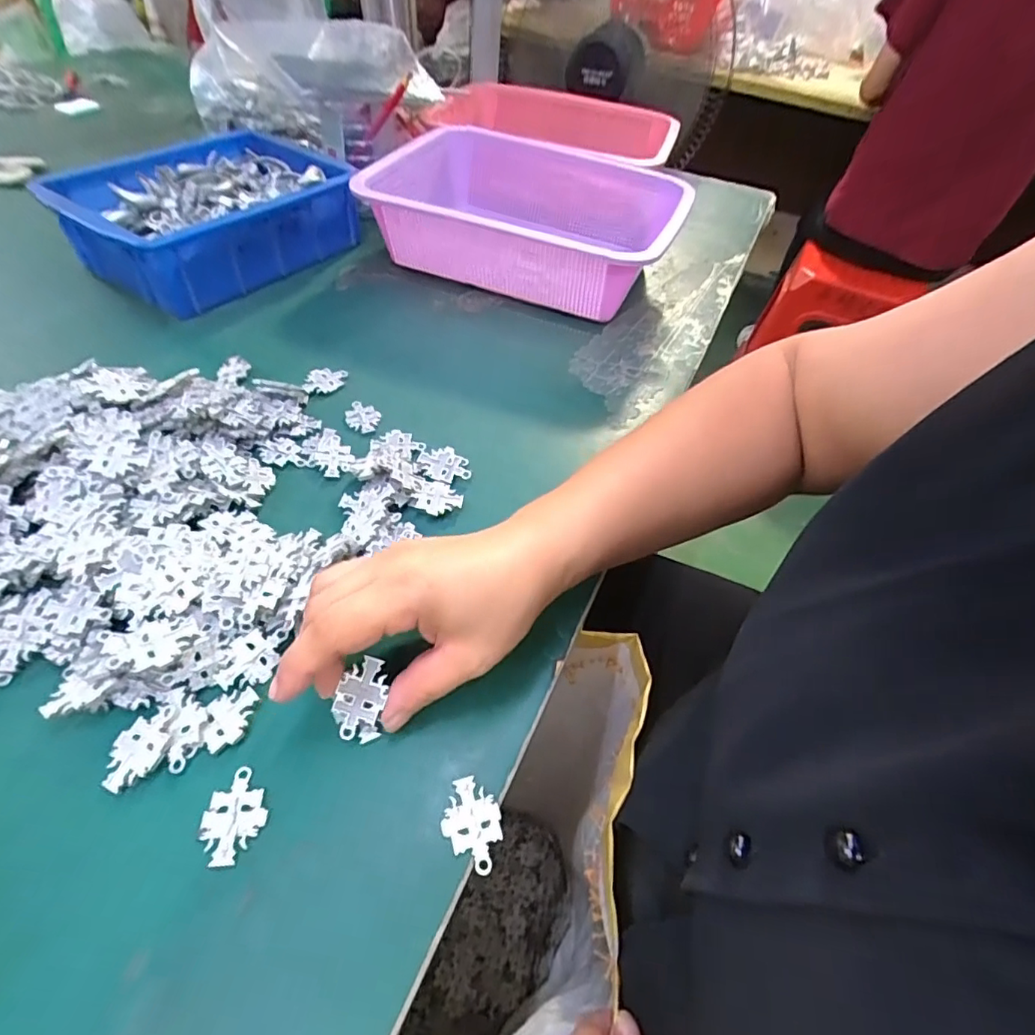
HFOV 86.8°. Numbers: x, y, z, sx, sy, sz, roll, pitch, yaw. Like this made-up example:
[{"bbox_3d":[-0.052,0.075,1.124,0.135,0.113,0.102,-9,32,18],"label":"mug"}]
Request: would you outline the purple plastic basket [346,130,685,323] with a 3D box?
[{"bbox_3d":[0.011,-0.308,0.578,0.291,0.090,0.242,21,51,12],"label":"purple plastic basket"}]

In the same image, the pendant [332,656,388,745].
[{"bbox_3d":[-0.075,0.087,0.265,0.022,0.007,0.039,10,80,-1],"label":"pendant"}]

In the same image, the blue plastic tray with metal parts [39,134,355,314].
[{"bbox_3d":[-0.296,-0.296,0.537,0.171,0.080,0.234,30,53,19],"label":"blue plastic tray with metal parts"}]

